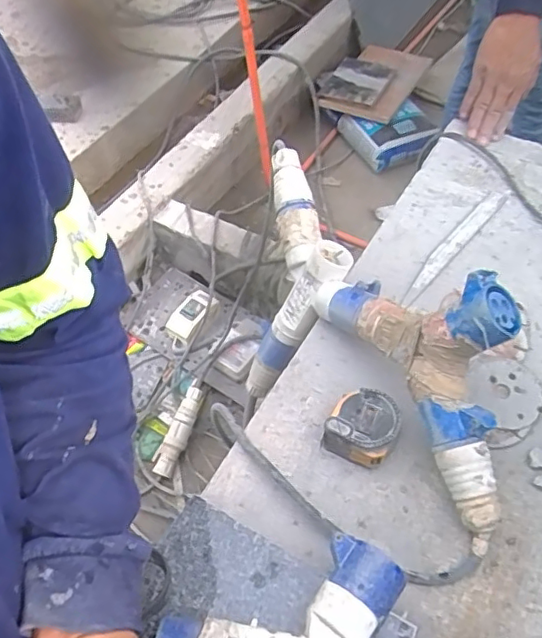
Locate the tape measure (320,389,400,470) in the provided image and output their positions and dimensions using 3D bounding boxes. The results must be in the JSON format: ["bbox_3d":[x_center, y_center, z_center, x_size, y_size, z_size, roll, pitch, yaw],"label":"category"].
[{"bbox_3d":[0.094,0.110,0.584,0.064,0.043,0.065,26,56,19],"label":"tape measure"}]

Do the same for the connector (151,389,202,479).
[{"bbox_3d":[-0.218,0.259,1.350,0.054,0.044,0.214,17,68,13],"label":"connector"}]

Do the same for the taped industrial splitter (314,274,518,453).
[{"bbox_3d":[0.146,0.008,0.579,0.089,0.159,0.243,-22,55,-16],"label":"taped industrial splitter"}]

